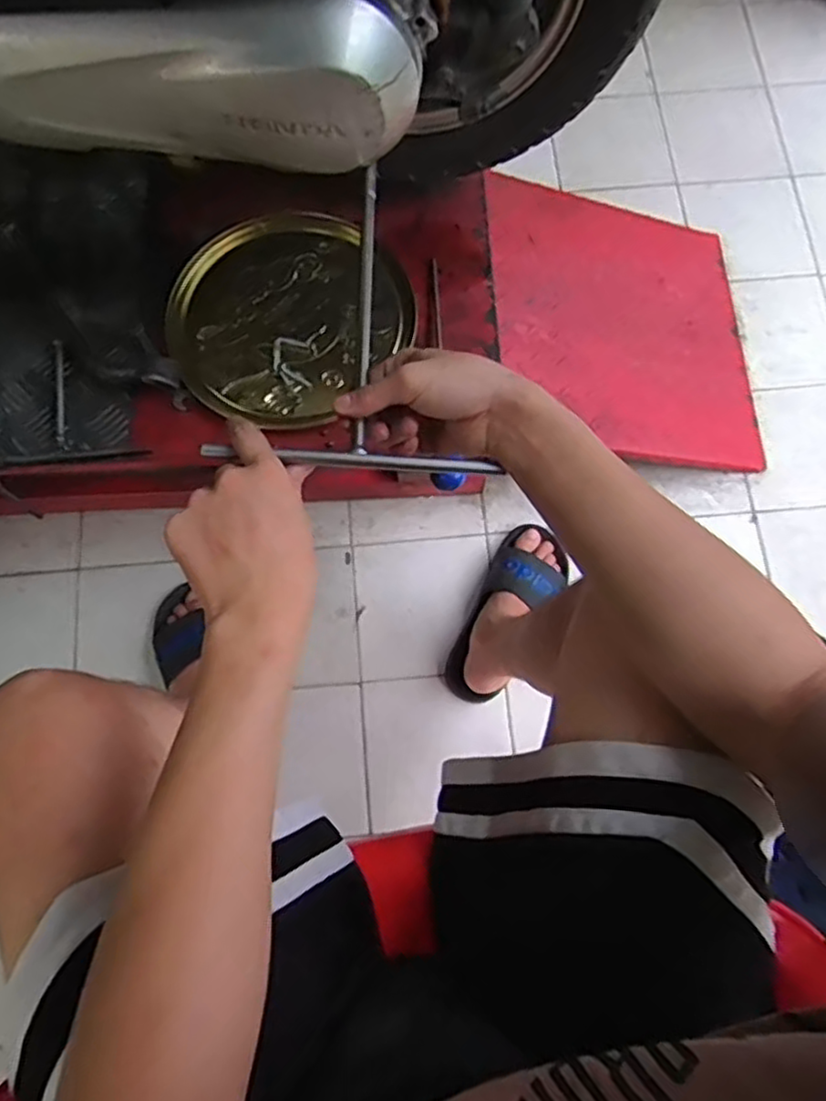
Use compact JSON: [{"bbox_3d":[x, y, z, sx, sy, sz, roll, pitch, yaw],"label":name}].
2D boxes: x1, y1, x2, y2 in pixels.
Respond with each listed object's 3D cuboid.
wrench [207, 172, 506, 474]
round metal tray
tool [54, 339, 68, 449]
[{"bbox_3d":[-0.046,-0.186,0.515,0.187,0.032,0.290,-3,65,0],"label":"wrench"},{"bbox_3d":[-0.139,-0.254,0.744,0.228,0.016,0.246,0,74,1],"label":"round metal tray"},{"bbox_3d":[-0.363,-0.161,0.717,0.009,0.010,0.125,-10,74,-2],"label":"tool"}]

